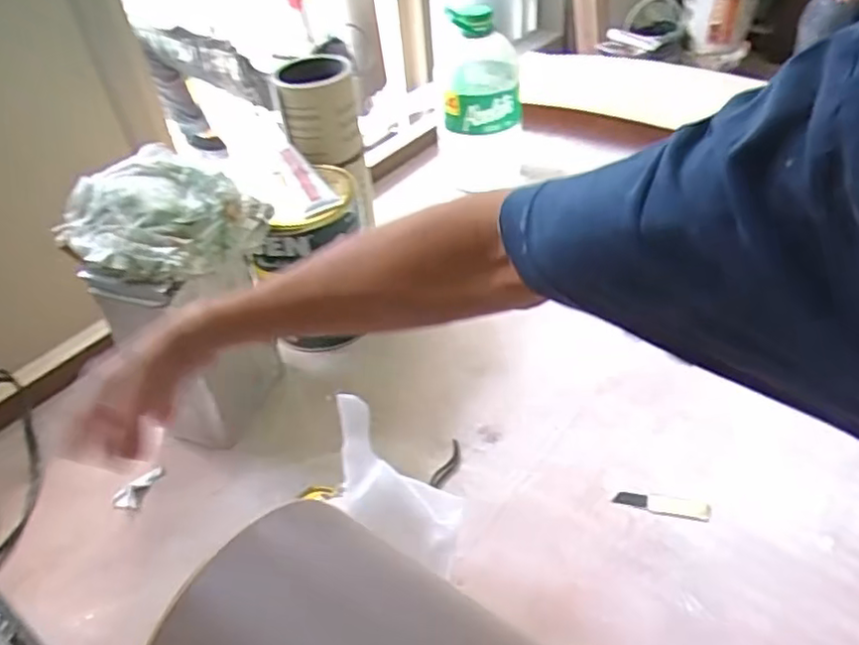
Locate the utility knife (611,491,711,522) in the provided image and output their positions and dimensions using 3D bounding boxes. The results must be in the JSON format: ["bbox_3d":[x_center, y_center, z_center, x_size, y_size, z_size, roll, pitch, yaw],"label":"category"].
[{"bbox_3d":[0.257,0.201,0.717,0.101,0.005,0.023,8,45,14],"label":"utility knife"}]

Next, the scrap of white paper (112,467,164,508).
[{"bbox_3d":[-0.345,0.198,0.771,0.028,0.008,0.063,29,53,31],"label":"scrap of white paper"}]

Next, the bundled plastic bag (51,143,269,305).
[{"bbox_3d":[-0.289,-0.109,0.698,0.137,0.094,0.186,18,47,24],"label":"bundled plastic bag"}]

